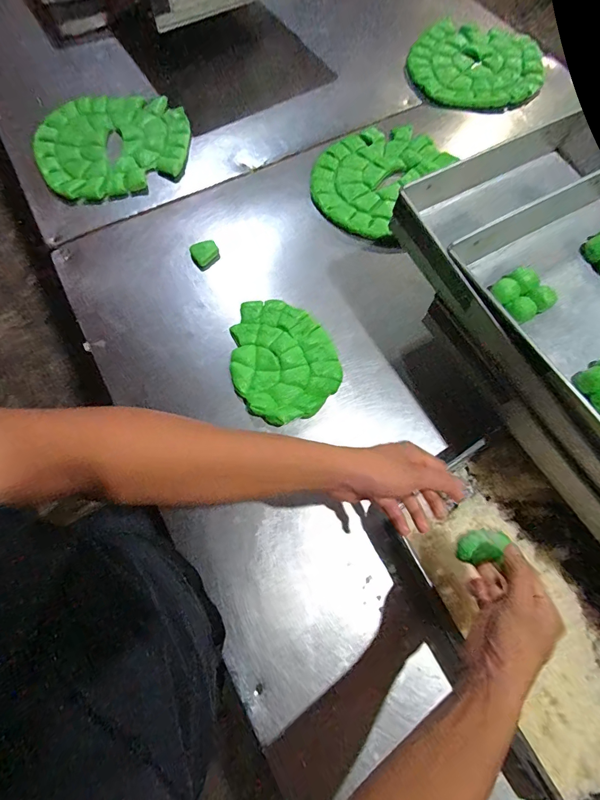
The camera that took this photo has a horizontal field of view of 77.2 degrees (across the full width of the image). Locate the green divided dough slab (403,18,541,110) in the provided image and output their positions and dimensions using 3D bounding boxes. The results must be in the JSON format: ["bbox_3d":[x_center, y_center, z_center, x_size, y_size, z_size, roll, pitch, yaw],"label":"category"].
[{"bbox_3d":[0.406,-0.773,0.857,0.287,0.025,0.267,18,69,4],"label":"green divided dough slab"}]

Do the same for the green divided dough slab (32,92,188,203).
[{"bbox_3d":[-0.381,-0.526,0.762,0.291,0.033,0.252,-31,73,-13],"label":"green divided dough slab"}]

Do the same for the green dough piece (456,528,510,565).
[{"bbox_3d":[0.202,0.161,0.416,0.055,0.026,0.031,-37,53,26],"label":"green dough piece"}]

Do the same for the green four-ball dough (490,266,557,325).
[{"bbox_3d":[0.291,-0.136,0.493,0.056,0.029,0.064,-30,73,-13],"label":"green four-ball dough"}]

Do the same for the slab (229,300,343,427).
[{"bbox_3d":[-0.029,-0.068,0.594,0.159,0.023,0.206,-21,71,-8],"label":"slab"}]

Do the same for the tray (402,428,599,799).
[{"bbox_3d":[0.295,0.250,0.464,0.231,0.061,0.382,-28,72,-10],"label":"tray"}]

